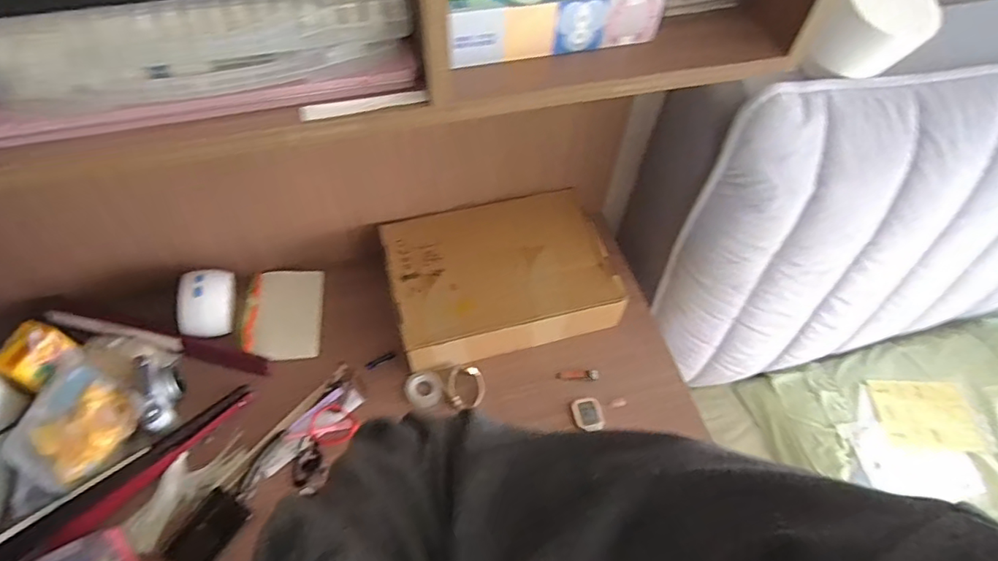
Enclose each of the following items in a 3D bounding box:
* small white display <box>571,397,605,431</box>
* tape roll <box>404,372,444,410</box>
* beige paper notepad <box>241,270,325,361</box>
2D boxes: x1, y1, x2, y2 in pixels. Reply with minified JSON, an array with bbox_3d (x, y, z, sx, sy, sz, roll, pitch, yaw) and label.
[{"bbox_3d":[0.123,0.184,0.756,0.041,0.014,0.043,-5,57,-7],"label":"small white display"},{"bbox_3d":[-0.104,0.153,0.765,0.052,0.015,0.054,1,56,-2],"label":"tape roll"},{"bbox_3d":[-0.327,0.048,0.825,0.111,0.014,0.157,-4,57,-6],"label":"beige paper notepad"}]

